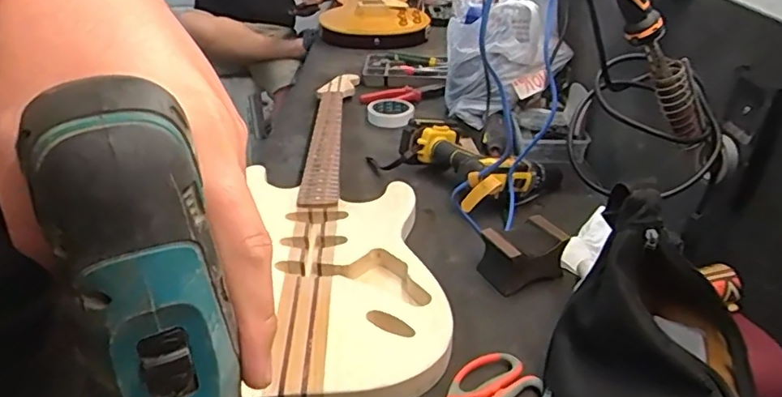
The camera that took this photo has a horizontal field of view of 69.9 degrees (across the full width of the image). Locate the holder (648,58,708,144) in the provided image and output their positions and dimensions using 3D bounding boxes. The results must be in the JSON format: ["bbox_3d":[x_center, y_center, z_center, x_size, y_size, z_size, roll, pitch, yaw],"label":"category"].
[{"bbox_3d":[0.263,-0.088,0.506,0.035,0.093,0.032,-32,30,14],"label":"holder"}]

